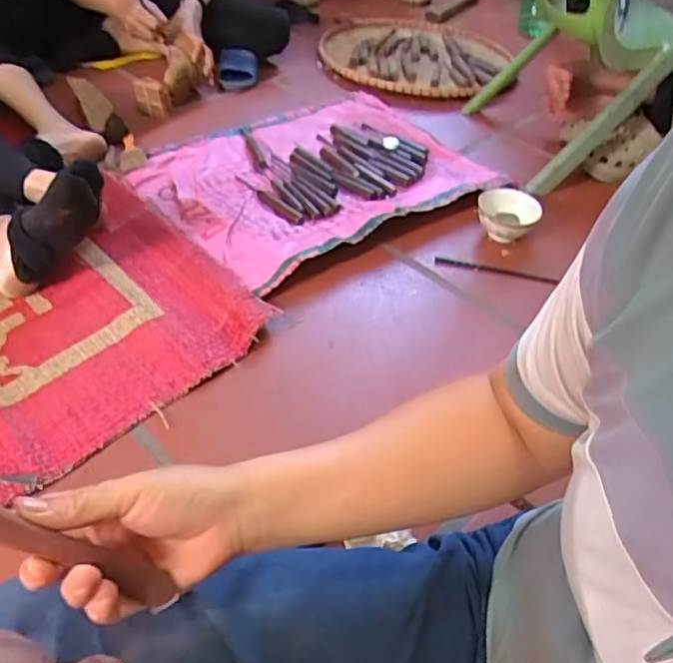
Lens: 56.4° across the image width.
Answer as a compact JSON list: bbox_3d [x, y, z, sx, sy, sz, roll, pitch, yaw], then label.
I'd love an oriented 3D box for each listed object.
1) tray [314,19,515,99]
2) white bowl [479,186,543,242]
[{"bbox_3d":[0.213,-0.716,1.633,0.488,0.054,0.483,8,44,1],"label":"tray"},{"bbox_3d":[0.293,-0.198,1.094,0.106,0.066,0.116,7,44,0],"label":"white bowl"}]

